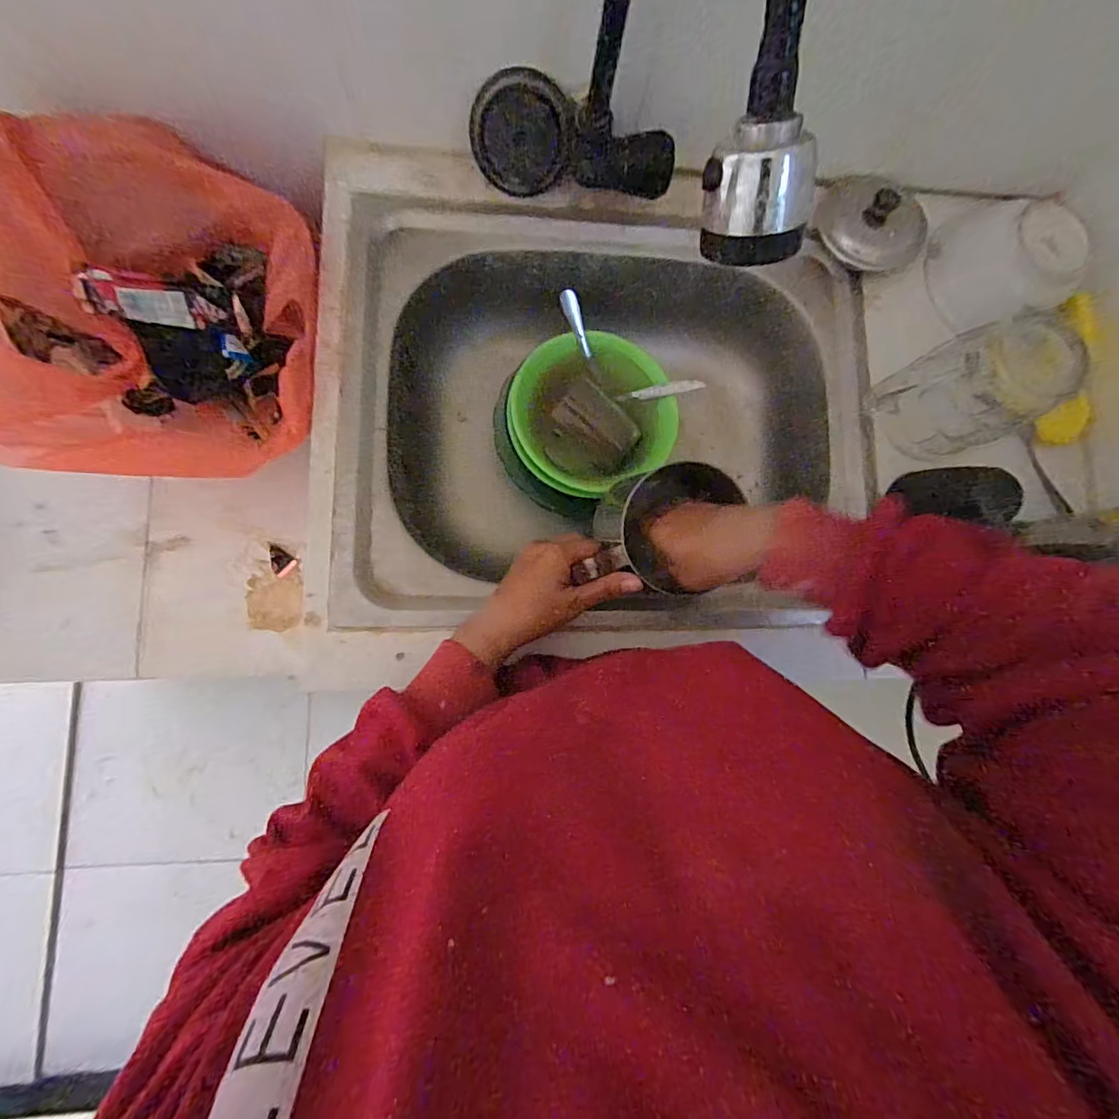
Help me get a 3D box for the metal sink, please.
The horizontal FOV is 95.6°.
[{"bbox_3d":[0.037,-0.152,0.553,0.518,0.170,0.442,0,83,-6],"label":"metal sink"}]

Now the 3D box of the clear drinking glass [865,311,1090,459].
[{"bbox_3d":[0.355,-0.145,0.442,0.091,0.121,0.091,-25,86,-8],"label":"clear drinking glass"}]

